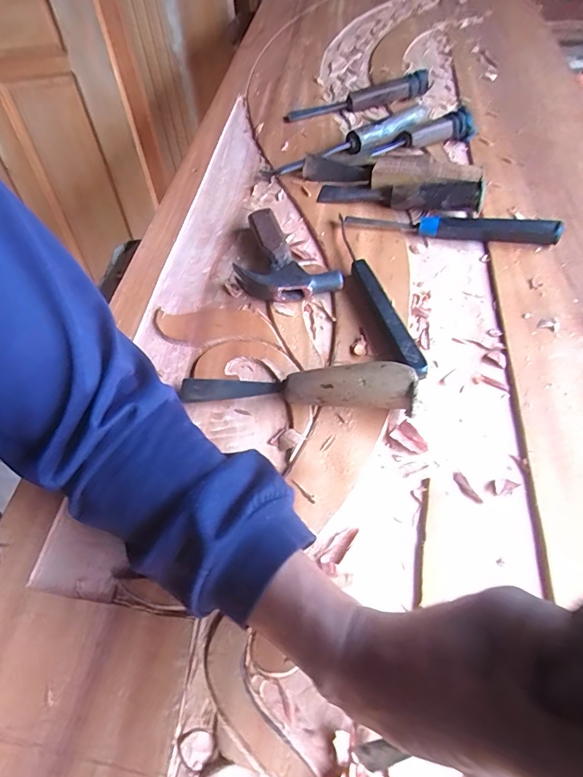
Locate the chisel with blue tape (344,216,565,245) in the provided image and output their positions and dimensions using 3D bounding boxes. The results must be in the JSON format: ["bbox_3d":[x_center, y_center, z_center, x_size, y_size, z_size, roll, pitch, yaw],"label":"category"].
[{"bbox_3d":[0.177,-0.185,0.488,0.226,0.023,0.026,10,57,12],"label":"chisel with blue tape"}]

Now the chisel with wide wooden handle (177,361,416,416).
[{"bbox_3d":[0.000,-0.004,0.370,0.199,0.042,0.030,5,56,8],"label":"chisel with wide wooden handle"}]

